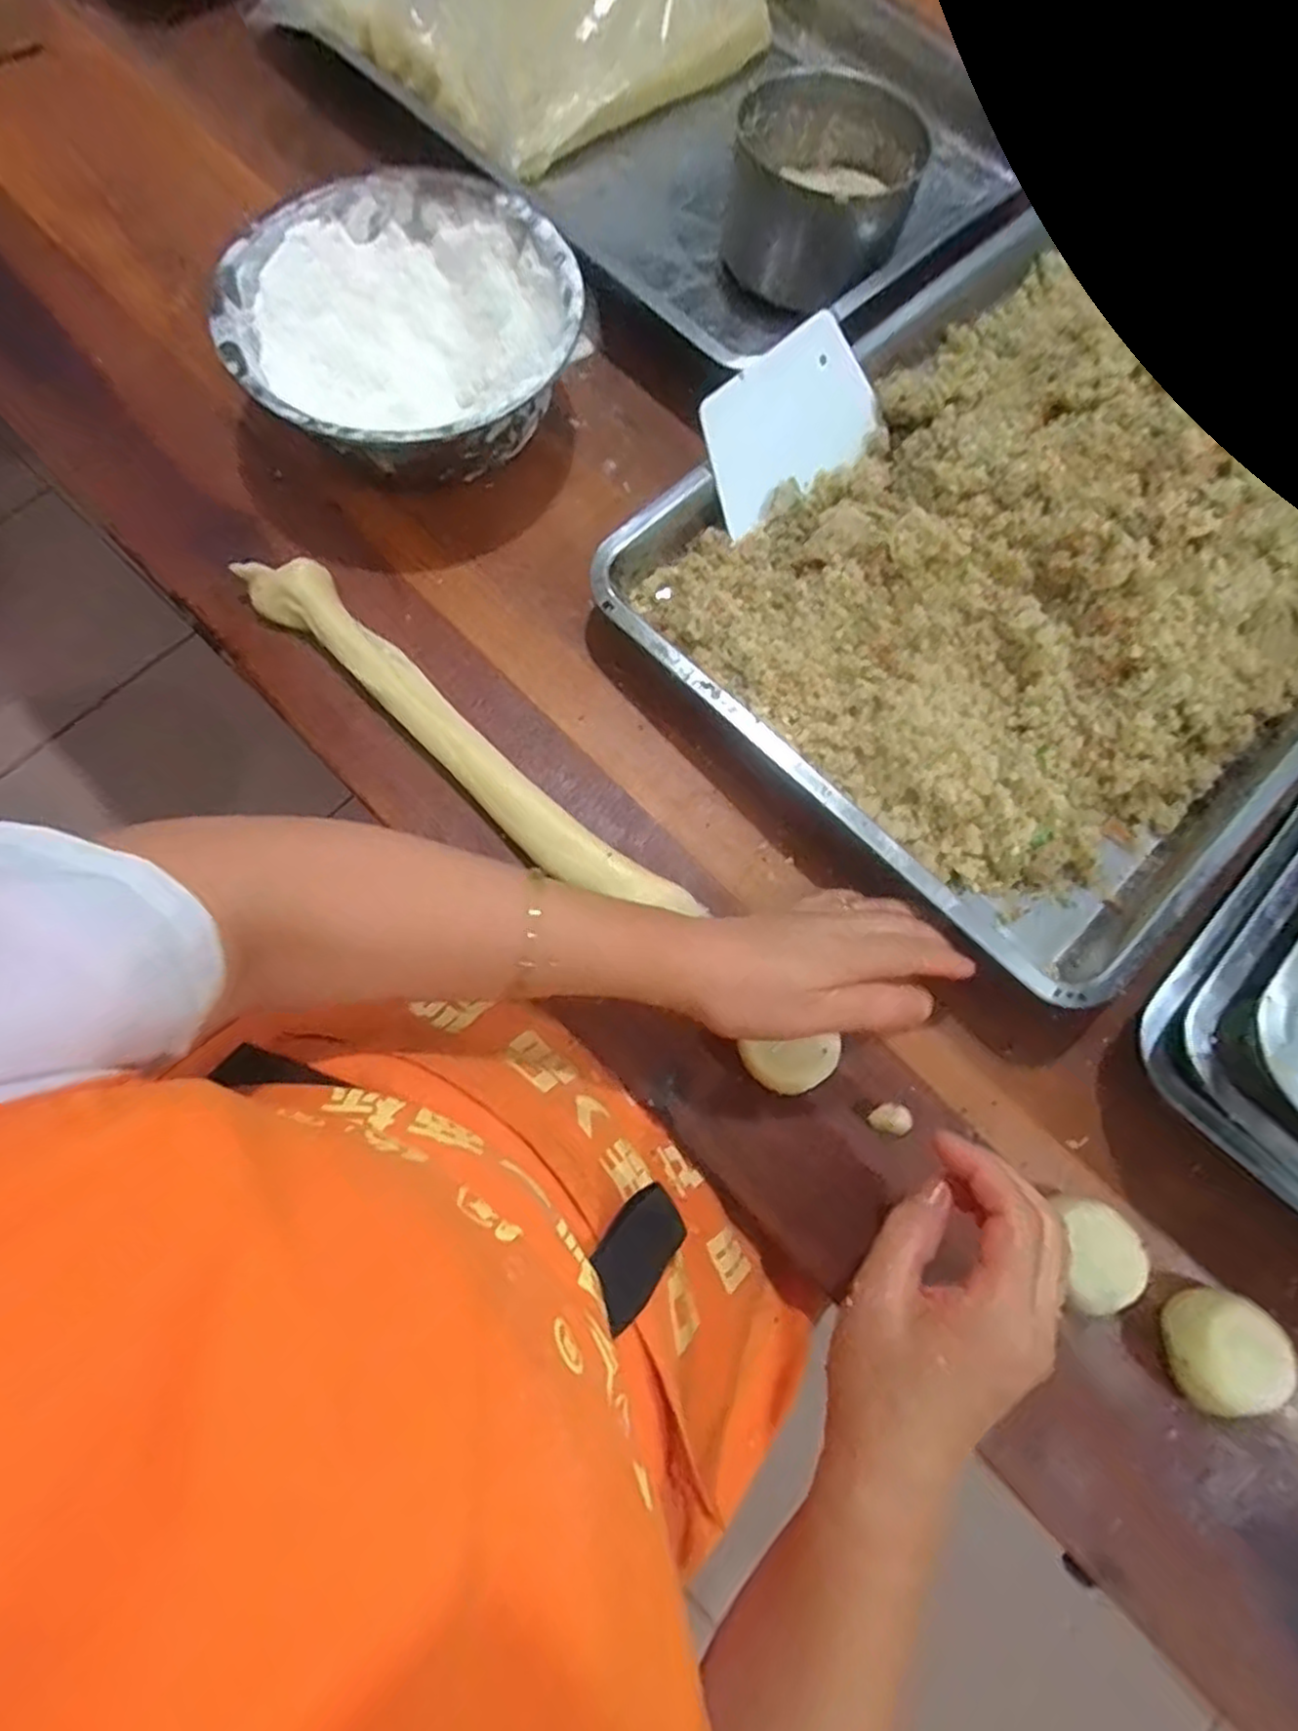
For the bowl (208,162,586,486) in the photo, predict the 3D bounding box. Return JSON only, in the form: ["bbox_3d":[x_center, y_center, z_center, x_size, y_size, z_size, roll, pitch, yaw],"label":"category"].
[{"bbox_3d":[-0.159,-0.356,0.493,0.216,0.086,0.208,1,74,-3],"label":"bowl"}]

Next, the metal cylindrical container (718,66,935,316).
[{"bbox_3d":[0.127,-0.499,0.544,0.129,0.083,0.135,1,74,-3],"label":"metal cylindrical container"}]

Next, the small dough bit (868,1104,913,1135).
[{"bbox_3d":[0.134,0.140,0.400,0.020,0.014,0.015,5,74,-1],"label":"small dough bit"}]

